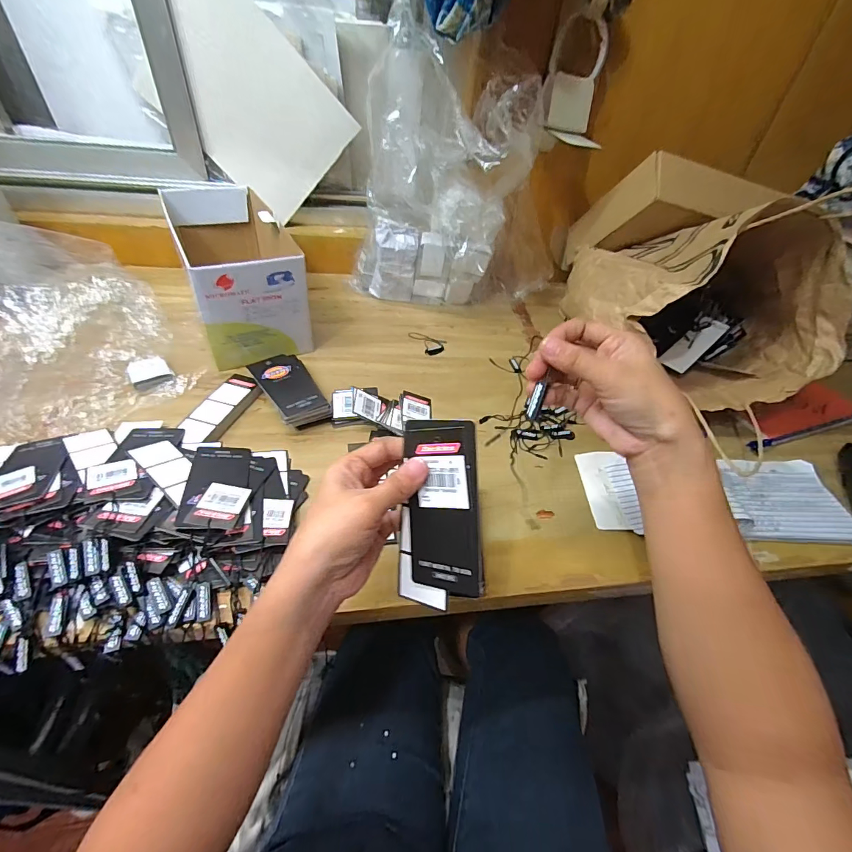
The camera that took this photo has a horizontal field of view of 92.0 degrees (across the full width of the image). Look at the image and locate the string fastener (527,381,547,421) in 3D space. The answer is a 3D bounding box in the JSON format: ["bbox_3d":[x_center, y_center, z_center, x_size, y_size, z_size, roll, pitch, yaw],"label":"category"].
[{"bbox_3d":[0.075,-0.016,0.280,0.007,0.004,0.025,19,89,12],"label":"string fastener"}]

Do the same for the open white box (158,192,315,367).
[{"bbox_3d":[-0.263,-0.220,0.582,0.127,0.127,0.282,-18,49,-23],"label":"open white box"}]

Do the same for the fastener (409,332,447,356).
[{"bbox_3d":[0.006,-0.127,0.614,0.042,0.004,0.063,-19,50,-24],"label":"fastener"}]

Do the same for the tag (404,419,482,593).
[{"bbox_3d":[0.010,0.051,0.259,0.050,0.109,0.004,-1,5,30],"label":"tag"}]

